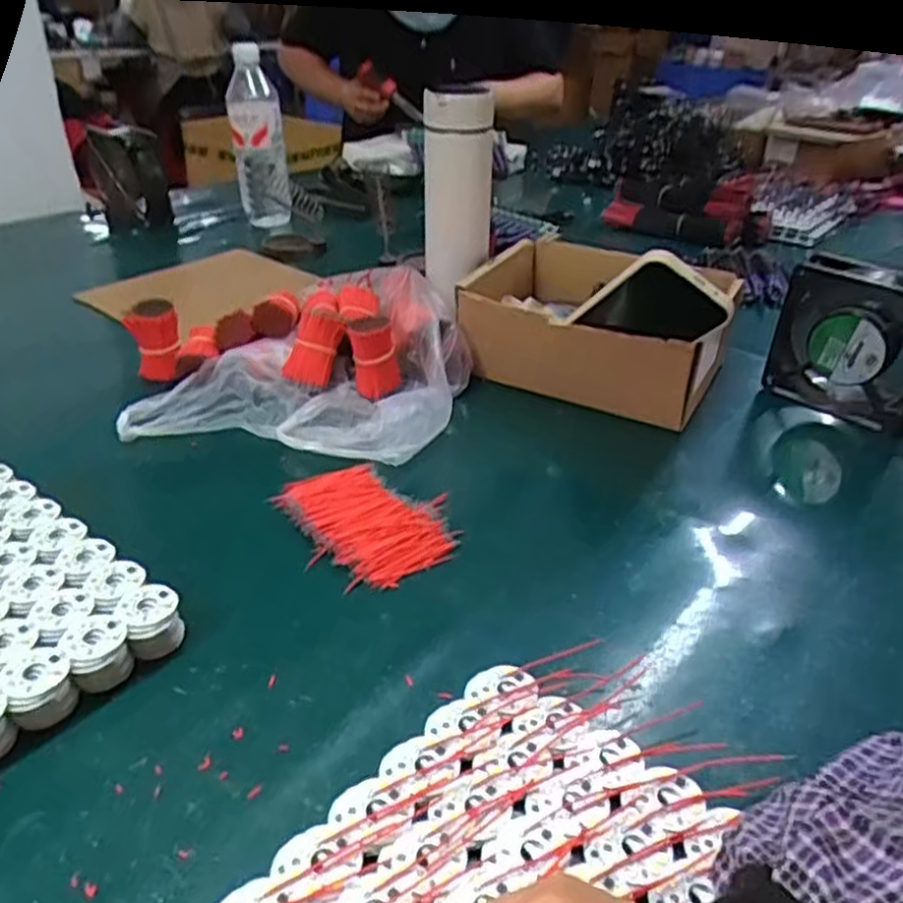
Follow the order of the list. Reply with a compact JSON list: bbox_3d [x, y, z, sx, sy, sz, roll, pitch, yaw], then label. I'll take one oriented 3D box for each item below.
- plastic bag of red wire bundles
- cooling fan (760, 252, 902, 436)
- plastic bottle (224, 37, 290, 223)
[{"bbox_3d":[-0.129,-0.087,0.667,0.283,0.074,0.237,5,32,5],"label":"plastic bag of red wire bundles"},{"bbox_3d":[0.338,-0.086,0.641,0.126,0.140,0.034,24,38,31],"label":"cooling fan"},{"bbox_3d":[-0.251,-0.402,0.992,0.072,0.200,0.080,-7,33,-14],"label":"plastic bottle"}]

